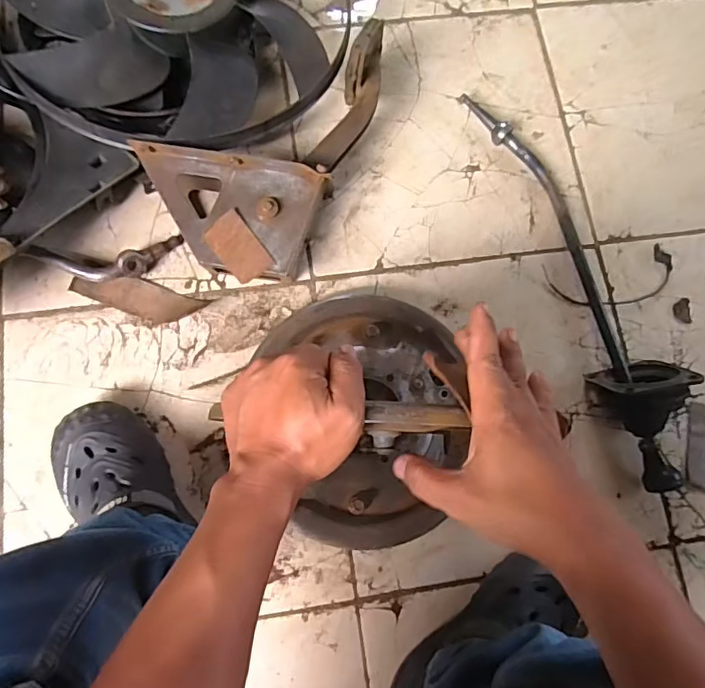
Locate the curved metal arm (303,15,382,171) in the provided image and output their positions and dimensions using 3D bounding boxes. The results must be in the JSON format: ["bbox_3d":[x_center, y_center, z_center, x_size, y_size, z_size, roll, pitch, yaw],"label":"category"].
[{"bbox_3d":[-0.001,-0.310,0.666,0.053,0.068,0.202,22,78,2],"label":"curved metal arm"}]

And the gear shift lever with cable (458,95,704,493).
[{"bbox_3d":[0.302,-0.100,0.670,0.114,0.103,0.594,-25,82,-6],"label":"gear shift lever with cable"}]

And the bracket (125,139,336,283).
[{"bbox_3d":[-0.157,-0.160,0.672,0.229,0.089,0.151,9,80,0],"label":"bracket"}]

